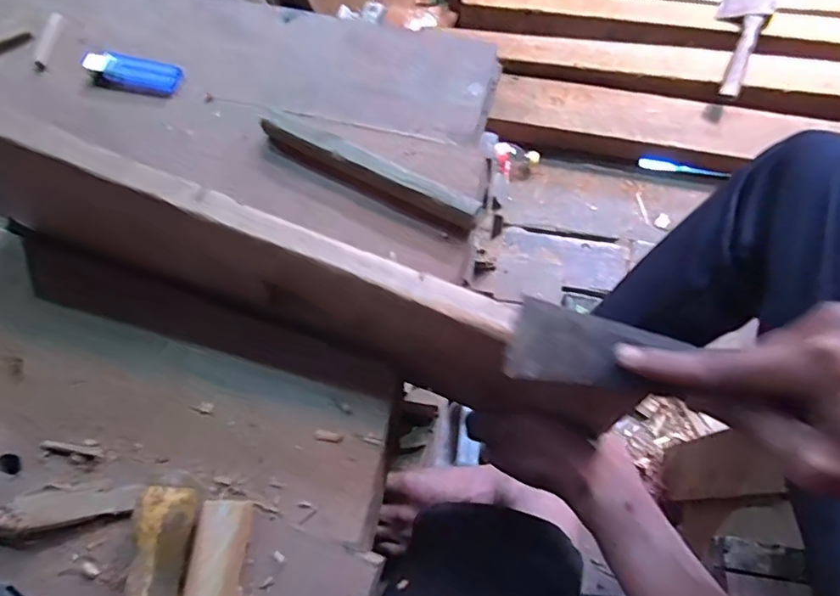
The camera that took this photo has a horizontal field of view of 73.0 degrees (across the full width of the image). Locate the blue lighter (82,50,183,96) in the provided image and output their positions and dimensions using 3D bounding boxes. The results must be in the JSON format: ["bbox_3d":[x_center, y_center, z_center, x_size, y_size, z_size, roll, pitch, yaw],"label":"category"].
[{"bbox_3d":[-0.250,-0.198,0.493,0.087,0.011,0.031,12,70,7],"label":"blue lighter"}]

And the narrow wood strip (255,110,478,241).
[{"bbox_3d":[-0.039,-0.098,0.434,0.181,0.027,0.025,27,72,12],"label":"narrow wood strip"}]

